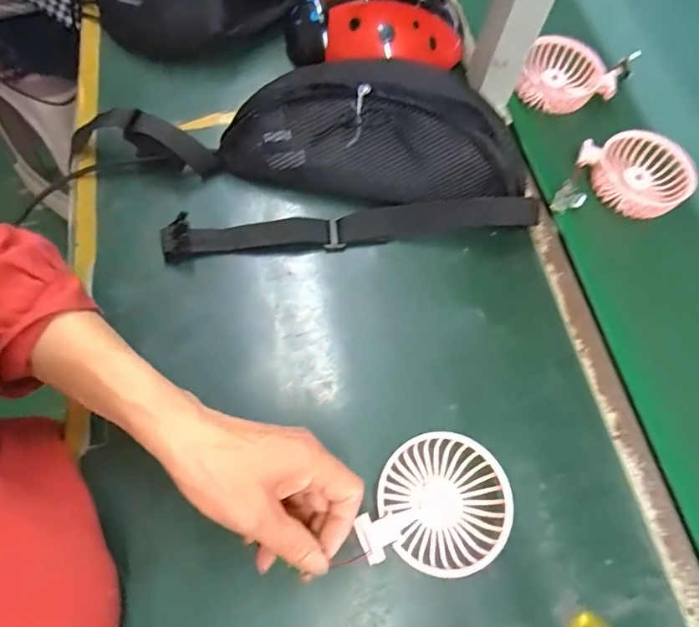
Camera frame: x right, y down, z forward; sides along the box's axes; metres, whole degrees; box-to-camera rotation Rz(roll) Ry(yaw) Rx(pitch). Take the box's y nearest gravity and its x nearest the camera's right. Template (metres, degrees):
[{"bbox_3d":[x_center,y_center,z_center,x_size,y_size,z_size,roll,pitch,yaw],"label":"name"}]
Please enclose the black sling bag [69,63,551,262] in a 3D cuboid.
[{"bbox_3d":[-0.043,-0.151,0.434,0.408,0.081,0.179,-5,67,-4],"label":"black sling bag"}]

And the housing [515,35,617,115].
[{"bbox_3d":[0.231,-0.259,0.524,0.093,0.030,0.081,-3,67,-4],"label":"housing"}]

